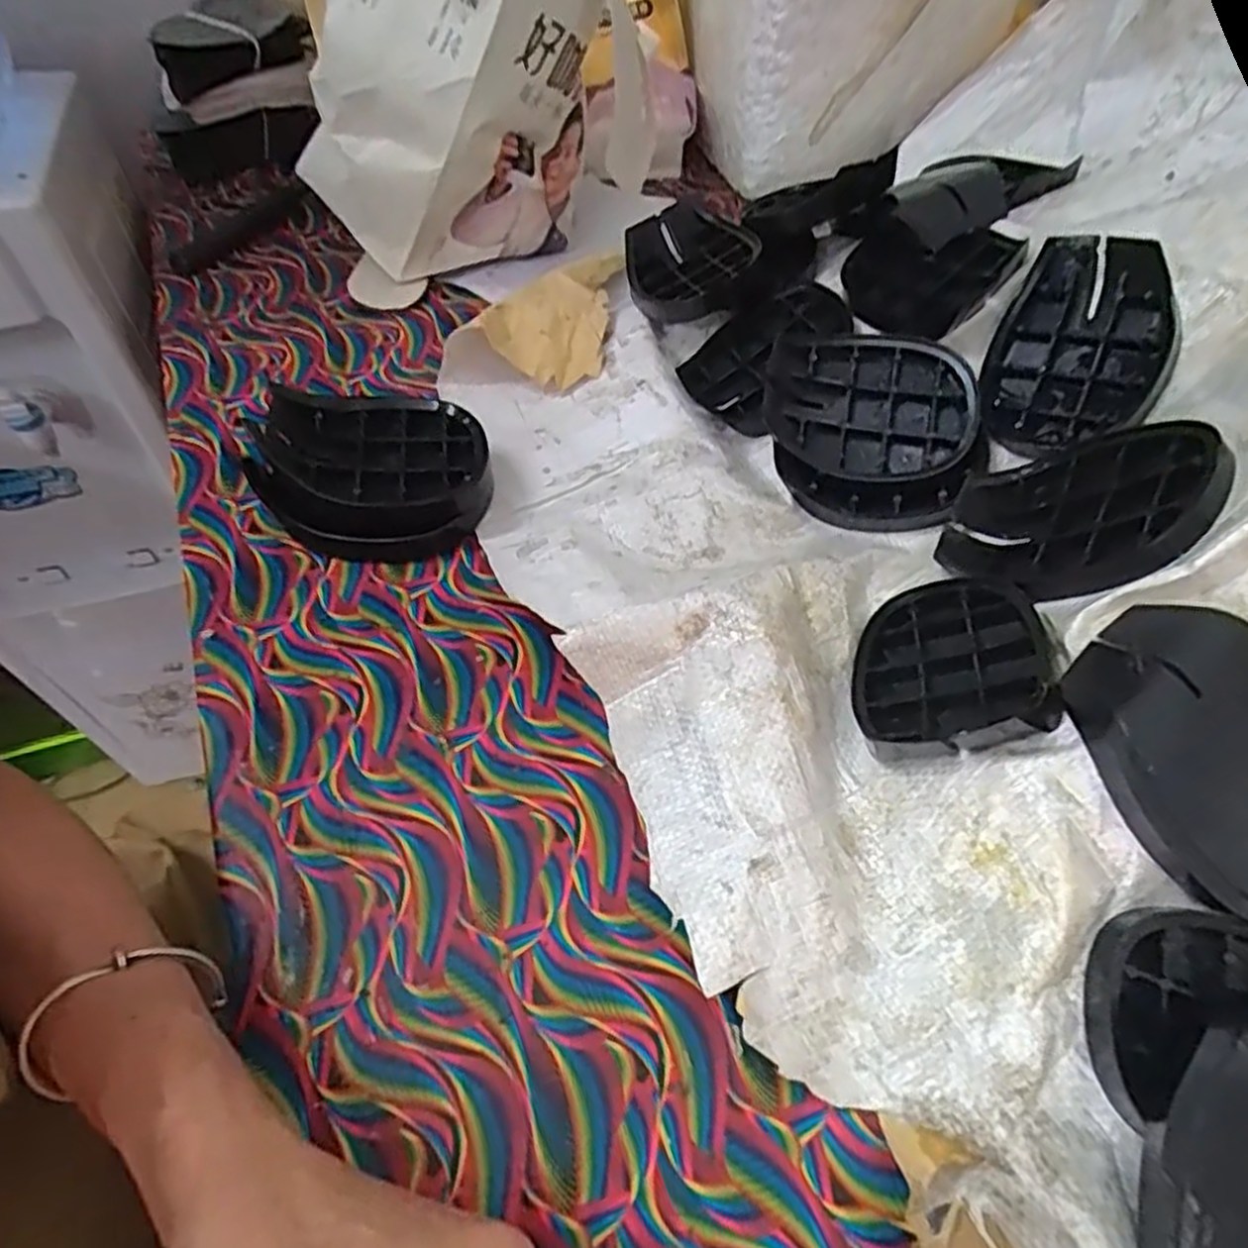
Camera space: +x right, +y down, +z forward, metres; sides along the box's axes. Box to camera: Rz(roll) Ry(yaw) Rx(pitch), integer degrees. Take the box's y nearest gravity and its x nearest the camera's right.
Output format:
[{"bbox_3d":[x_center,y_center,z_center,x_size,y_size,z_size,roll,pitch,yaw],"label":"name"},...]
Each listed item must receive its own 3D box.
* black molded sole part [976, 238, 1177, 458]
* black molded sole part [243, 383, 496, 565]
[{"bbox_3d":[0.245,-0.151,0.425,0.088,0.022,0.123,0,69,35],"label":"black molded sole part"},{"bbox_3d":[-0.145,-0.089,0.453,0.137,0.045,0.099,11,56,9],"label":"black molded sole part"}]

